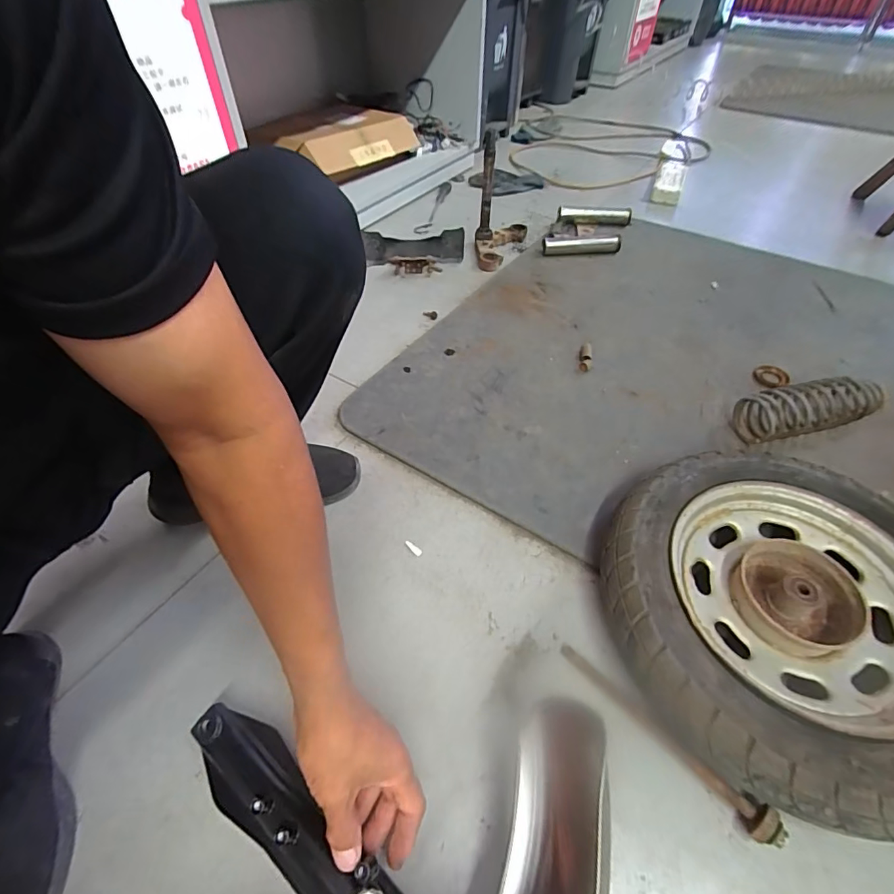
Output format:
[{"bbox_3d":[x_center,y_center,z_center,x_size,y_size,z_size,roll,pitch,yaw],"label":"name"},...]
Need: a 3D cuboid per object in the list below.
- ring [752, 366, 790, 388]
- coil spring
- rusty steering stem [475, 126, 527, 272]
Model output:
[{"bbox_3d":[0.564,-0.123,0.826,0.059,0.006,0.051,-29,56,-26],"label":"ring"},{"bbox_3d":[0.561,-0.057,0.741,0.228,0.058,0.075,-12,50,-13],"label":"coil spring"},{"bbox_3d":[0.128,-0.532,1.054,0.119,0.198,0.202,5,49,5],"label":"rusty steering stem"}]

